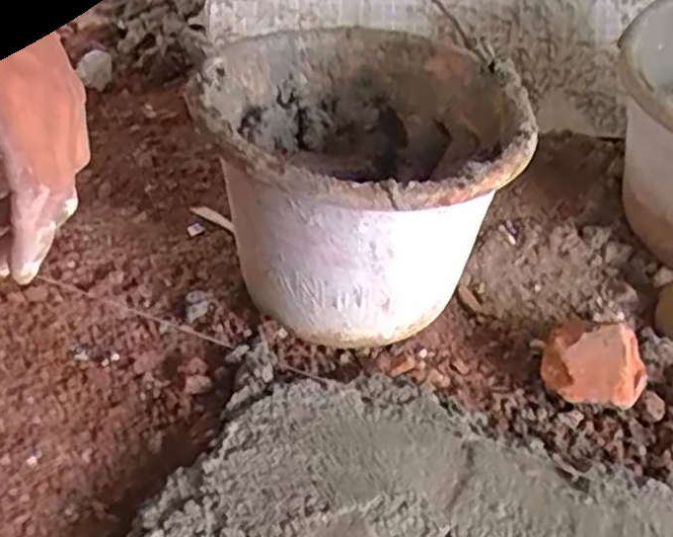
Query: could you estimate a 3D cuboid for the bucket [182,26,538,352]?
[{"bbox_3d":[0.015,-0.082,0.630,0.237,0.179,0.286,-12,44,-12],"label":"bucket"}]

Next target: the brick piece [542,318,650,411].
[{"bbox_3d":[0.216,0.074,0.620,0.080,0.041,0.082,20,46,21],"label":"brick piece"}]

